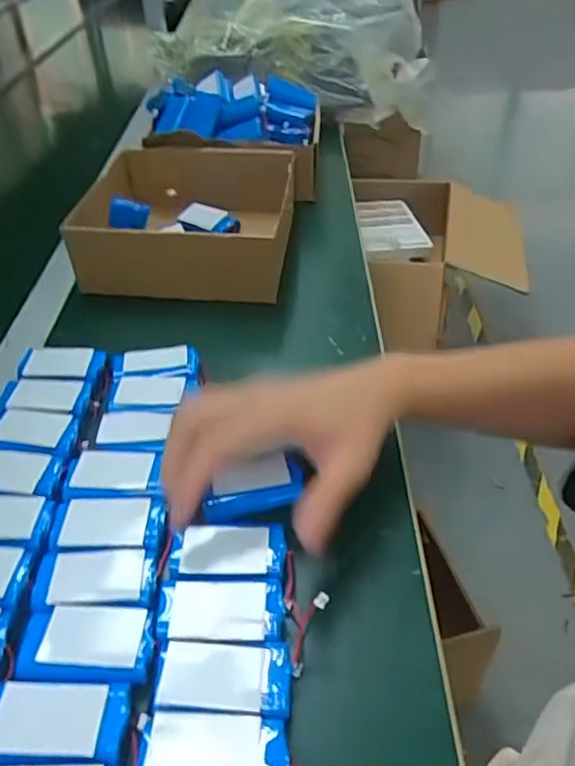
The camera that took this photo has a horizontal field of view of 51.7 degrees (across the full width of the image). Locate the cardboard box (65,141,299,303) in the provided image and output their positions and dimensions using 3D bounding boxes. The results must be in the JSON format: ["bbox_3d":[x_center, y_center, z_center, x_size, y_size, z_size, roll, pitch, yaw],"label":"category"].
[{"bbox_3d":[-0.100,-0.182,0.638,0.199,0.077,0.226,0,42,5],"label":"cardboard box"}]

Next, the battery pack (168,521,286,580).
[{"bbox_3d":[-0.035,0.099,0.349,0.067,0.008,0.039,-5,42,-2],"label":"battery pack"}]

